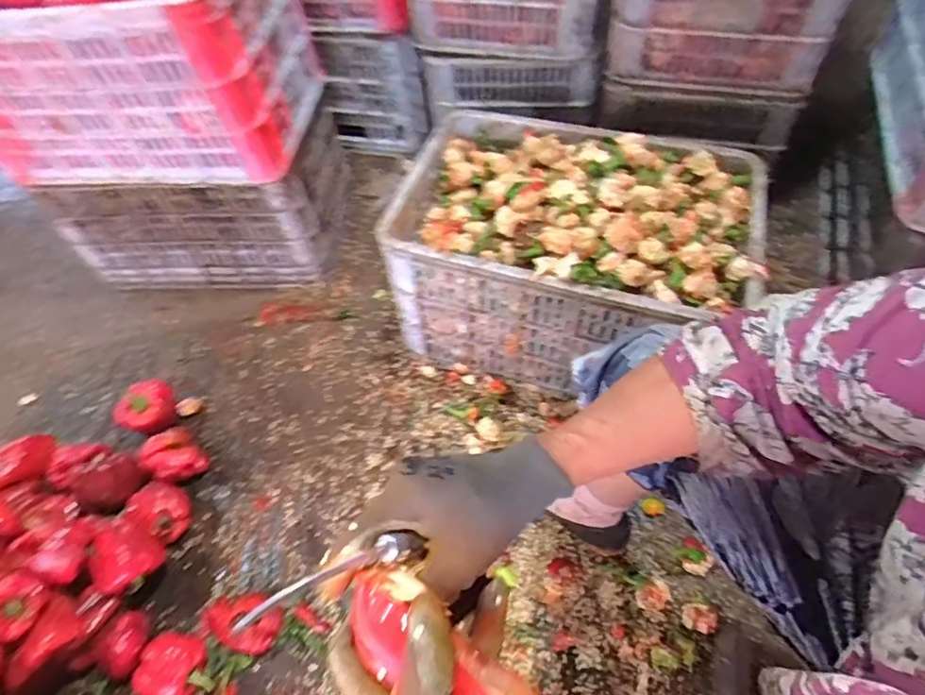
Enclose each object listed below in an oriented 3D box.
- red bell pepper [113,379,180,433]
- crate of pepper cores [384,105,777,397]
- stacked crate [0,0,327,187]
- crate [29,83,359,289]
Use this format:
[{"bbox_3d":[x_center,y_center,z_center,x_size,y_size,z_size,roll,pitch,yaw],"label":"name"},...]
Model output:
[{"bbox_3d":[-0.538,0.108,0.965,0.076,0.070,0.088,22,61,19],"label":"red bell pepper"},{"bbox_3d":[0.173,-0.162,0.921,0.512,0.302,0.349,14,59,14],"label":"crate of pepper cores"},{"bbox_3d":[-0.538,-0.478,0.915,0.500,0.289,0.300,0,56,5],"label":"stacked crate"},{"bbox_3d":[-0.519,-0.376,1.183,0.489,0.240,0.424,0,57,5],"label":"crate"}]

